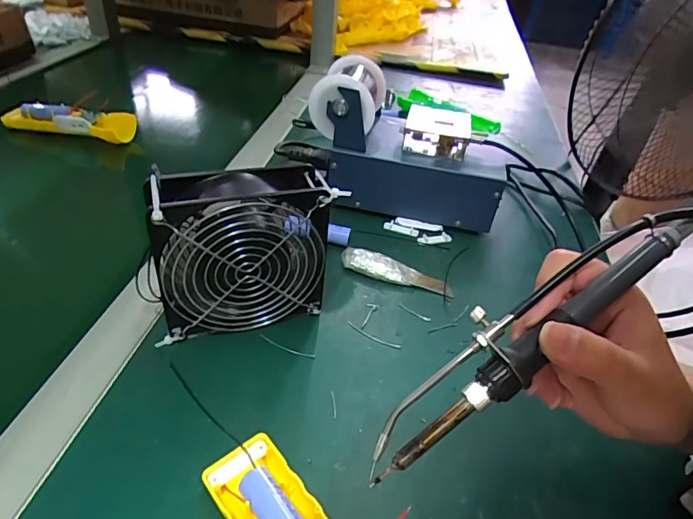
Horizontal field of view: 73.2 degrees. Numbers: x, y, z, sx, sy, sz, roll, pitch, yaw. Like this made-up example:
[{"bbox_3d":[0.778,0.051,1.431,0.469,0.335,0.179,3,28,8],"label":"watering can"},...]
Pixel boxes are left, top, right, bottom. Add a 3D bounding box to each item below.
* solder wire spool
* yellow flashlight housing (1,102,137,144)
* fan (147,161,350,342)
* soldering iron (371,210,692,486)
[{"bbox_3d":[0.003,-0.174,0.491,0.066,0.060,0.087,11,39,7],"label":"solder wire spool"},{"bbox_3d":[-0.356,-0.181,0.602,0.155,0.034,0.051,9,38,4],"label":"yellow flashlight housing"},{"bbox_3d":[-0.076,-0.003,0.350,0.128,0.123,0.049,-12,42,-21],"label":"fan"},{"bbox_3d":[0.089,0.032,0.226,0.199,0.020,0.033,-37,49,-5],"label":"soldering iron"}]

